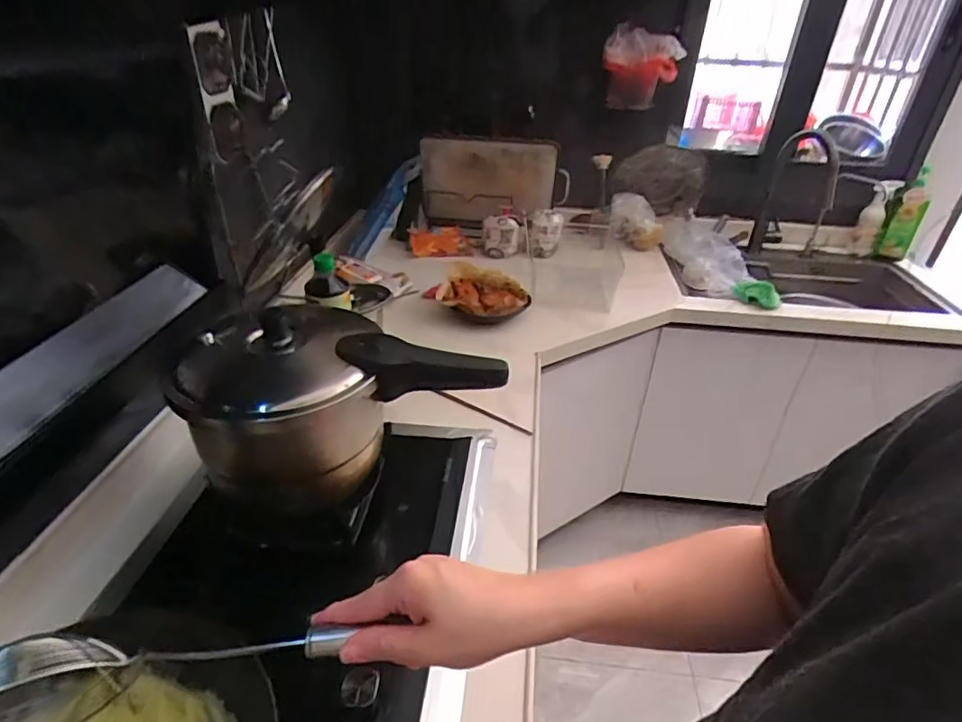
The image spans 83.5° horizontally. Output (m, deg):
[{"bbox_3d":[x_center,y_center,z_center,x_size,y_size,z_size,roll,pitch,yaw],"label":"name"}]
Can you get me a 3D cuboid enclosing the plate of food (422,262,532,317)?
[{"bbox_3d":[-0.012,-0.175,1.293,0.252,0.074,0.189,2,34,1],"label":"plate of food"}]

